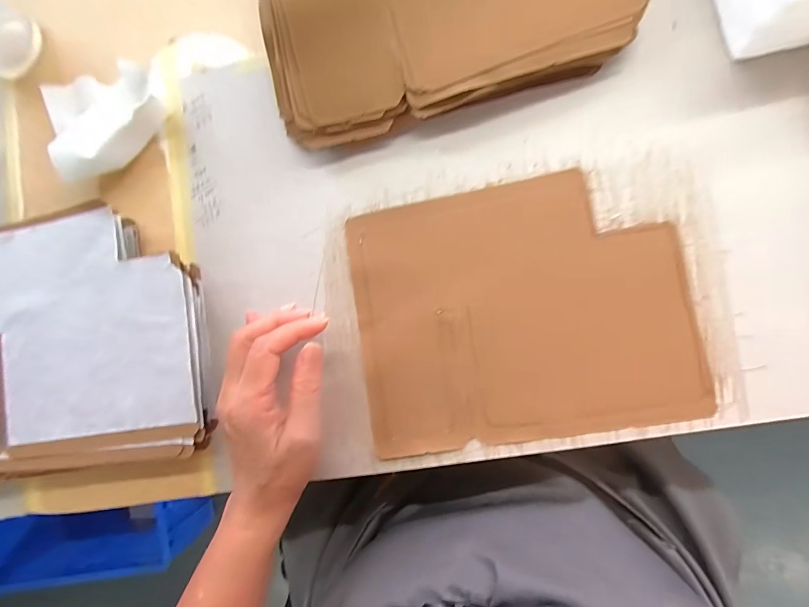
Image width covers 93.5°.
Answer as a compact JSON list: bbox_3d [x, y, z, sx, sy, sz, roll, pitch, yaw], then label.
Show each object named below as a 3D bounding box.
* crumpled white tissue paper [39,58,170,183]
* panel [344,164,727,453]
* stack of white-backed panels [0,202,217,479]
[{"bbox_3d":[-0.262,-0.160,0.334,0.099,0.029,0.088,-6,86,8],"label":"crumpled white tissue paper"},{"bbox_3d":[0.084,0.004,0.290,0.240,0.005,0.190,-10,84,6],"label":"panel"},{"bbox_3d":[-0.289,0.032,0.321,0.259,0.047,0.207,-9,86,8],"label":"stack of white-backed panels"}]

